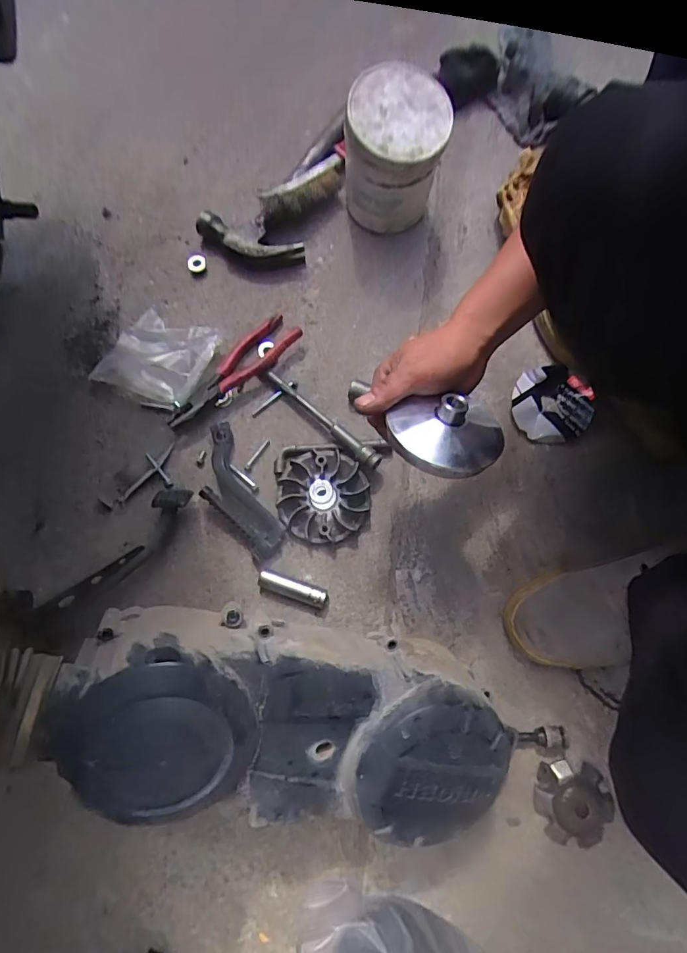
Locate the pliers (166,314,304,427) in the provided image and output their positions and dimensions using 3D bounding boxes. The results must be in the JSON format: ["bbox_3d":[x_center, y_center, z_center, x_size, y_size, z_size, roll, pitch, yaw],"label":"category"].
[{"bbox_3d":[-0.141,-0.137,0.643,0.194,0.030,0.057,-43,80,-11],"label":"pliers"}]

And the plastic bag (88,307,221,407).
[{"bbox_3d":[-0.233,-0.152,0.635,0.137,0.054,0.112,17,75,3],"label":"plastic bag"}]

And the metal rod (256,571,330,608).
[{"bbox_3d":[-0.058,0.130,0.581,0.081,0.018,0.020,18,75,4],"label":"metal rod"}]

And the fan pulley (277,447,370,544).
[{"bbox_3d":[-0.024,0.021,0.605,0.105,0.029,0.111,-1,75,-1],"label":"fan pulley"}]

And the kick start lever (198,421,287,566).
[{"bbox_3d":[-0.131,0.019,0.600,0.060,0.029,0.170,-28,77,-8],"label":"kick start lever"}]

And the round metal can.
[{"bbox_3d":[0.070,-0.438,0.681,0.125,0.142,0.148,12,75,2],"label":"round metal can"}]

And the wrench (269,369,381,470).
[{"bbox_3d":[-0.026,-0.074,0.624,0.182,0.033,0.017,44,78,10],"label":"wrench"}]

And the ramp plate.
[{"bbox_3d":[0.244,0.347,0.536,0.074,0.019,0.076,0,75,-1],"label":"ramp plate"}]

